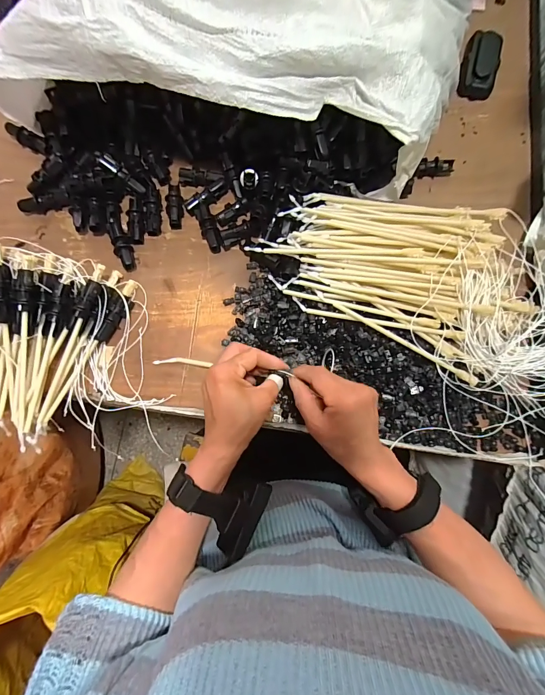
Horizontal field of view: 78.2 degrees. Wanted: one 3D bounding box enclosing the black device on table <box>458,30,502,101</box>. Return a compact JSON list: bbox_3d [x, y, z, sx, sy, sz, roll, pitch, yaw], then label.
[{"bbox_3d":[0.321,-0.434,0.513,0.051,0.019,0.104,16,80,2],"label":"black device on table"}]

